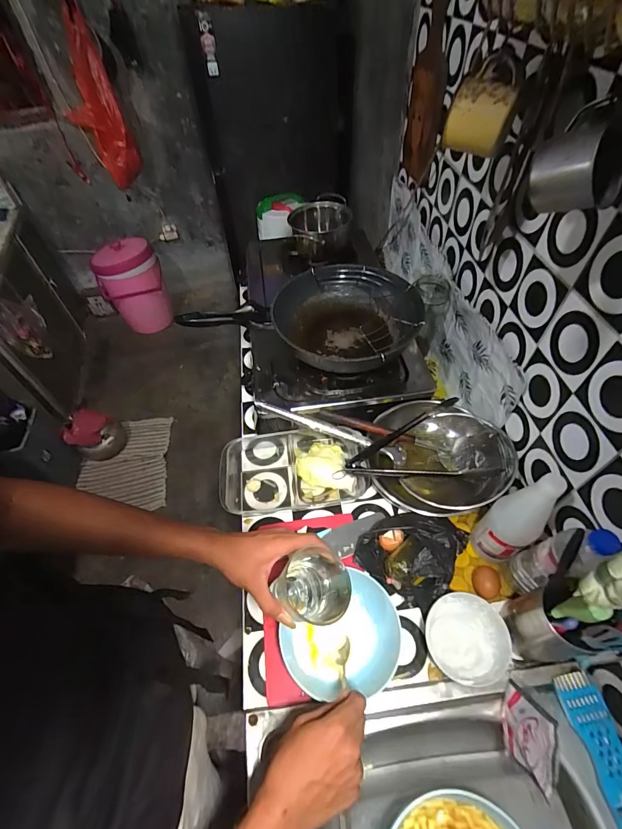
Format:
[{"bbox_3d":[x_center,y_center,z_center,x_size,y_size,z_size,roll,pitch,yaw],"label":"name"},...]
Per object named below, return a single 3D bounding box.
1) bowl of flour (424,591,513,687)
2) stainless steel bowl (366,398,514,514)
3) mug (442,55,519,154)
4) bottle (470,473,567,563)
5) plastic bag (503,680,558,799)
[{"bbox_3d":[0.236,0.341,0.559,0.119,0.049,0.113,-2,52,2],"label":"bowl of flour"},{"bbox_3d":[0.239,0.078,0.709,0.218,0.090,0.245,-27,56,-17],"label":"stainless steel bowl"},{"bbox_3d":[0.208,-0.373,0.447,0.070,0.079,0.075,16,55,15],"label":"mug"},{"bbox_3d":[0.323,0.156,0.569,0.081,0.243,0.067,-33,57,-20],"label":"bottle"},{"bbox_3d":[0.277,0.406,0.467,0.020,0.113,0.098,6,53,8],"label":"plastic bag"}]

